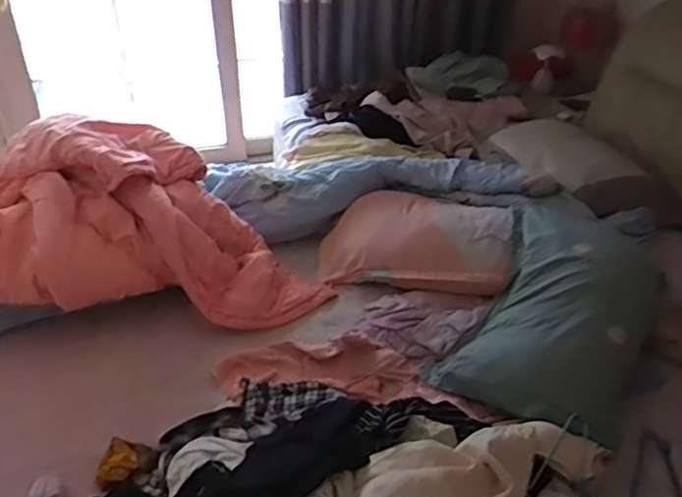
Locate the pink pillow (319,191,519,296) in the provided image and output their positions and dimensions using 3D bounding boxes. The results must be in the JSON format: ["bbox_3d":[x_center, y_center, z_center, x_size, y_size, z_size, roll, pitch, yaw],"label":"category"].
[{"bbox_3d":[0.218,-0.035,1.790,0.520,0.156,0.322,5,35,7],"label":"pink pillow"}]

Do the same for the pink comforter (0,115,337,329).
[{"bbox_3d":[-0.566,-0.079,1.626,0.957,0.356,0.476,-4,35,-5],"label":"pink comforter"}]

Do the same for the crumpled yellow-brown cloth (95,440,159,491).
[{"bbox_3d":[-0.413,0.404,1.241,0.110,0.032,0.087,-12,37,-17],"label":"crumpled yellow-brown cloth"}]

